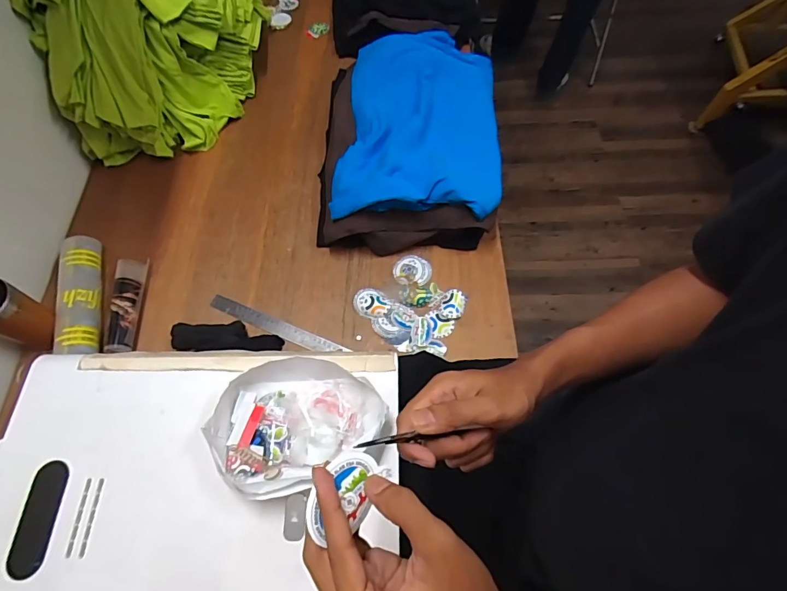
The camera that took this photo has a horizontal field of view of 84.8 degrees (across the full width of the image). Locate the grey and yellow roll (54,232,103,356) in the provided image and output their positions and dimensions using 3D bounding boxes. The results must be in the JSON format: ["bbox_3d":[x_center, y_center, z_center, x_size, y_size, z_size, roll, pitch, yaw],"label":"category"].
[{"bbox_3d":[-0.571,0.001,0.789,0.065,0.055,0.248,-15,64,-5],"label":"grey and yellow roll"}]

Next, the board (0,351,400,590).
[{"bbox_3d":[-0.246,0.255,0.501,0.495,0.020,0.395,-1,64,2],"label":"board"}]

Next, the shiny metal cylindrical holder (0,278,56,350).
[{"bbox_3d":[-0.635,0.033,0.716,0.066,0.129,0.072,-1,64,2],"label":"shiny metal cylindrical holder"}]

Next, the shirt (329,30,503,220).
[{"bbox_3d":[0.061,-0.374,0.903,0.323,0.071,0.528,3,64,4],"label":"shirt"}]

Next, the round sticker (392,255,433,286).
[{"bbox_3d":[0.036,-0.049,0.824,0.072,0.007,0.067,-1,64,2],"label":"round sticker"}]

